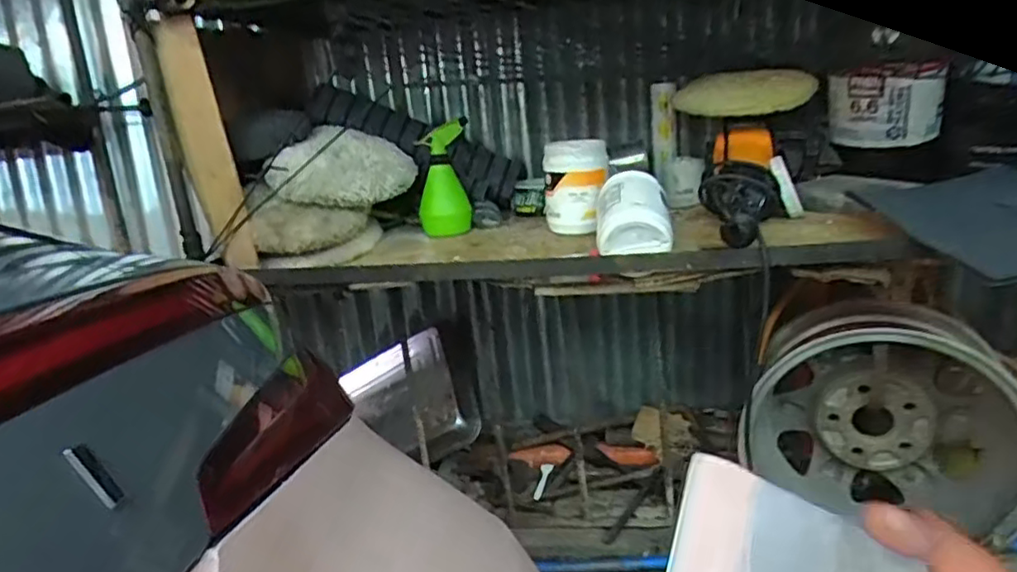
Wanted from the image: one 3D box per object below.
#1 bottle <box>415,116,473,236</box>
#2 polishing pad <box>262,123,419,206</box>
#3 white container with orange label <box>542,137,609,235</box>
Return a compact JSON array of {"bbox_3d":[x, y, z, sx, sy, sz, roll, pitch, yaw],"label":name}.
[{"bbox_3d":[-0.107,-0.169,1.088,0.089,0.184,0.075,-7,15,-7],"label":"bottle"},{"bbox_3d":[-0.254,-0.195,1.048,0.204,0.042,0.214,15,38,4],"label":"polishing pad"},{"bbox_3d":[0.103,-0.152,0.999,0.097,0.137,0.105,-4,15,8],"label":"white container with orange label"}]

